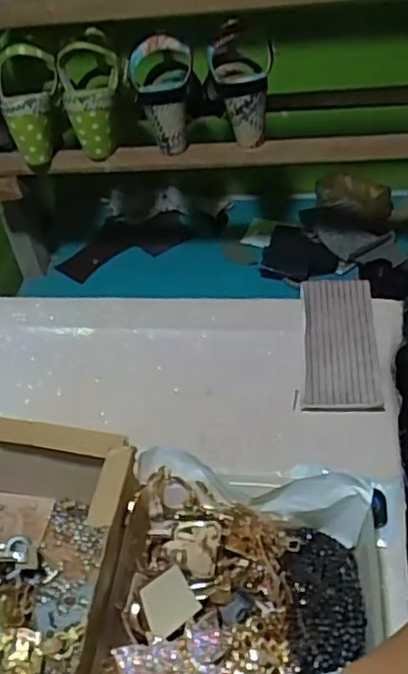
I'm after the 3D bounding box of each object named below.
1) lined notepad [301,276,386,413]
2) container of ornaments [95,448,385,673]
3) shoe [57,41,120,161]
[{"bbox_3d":[0.150,0.004,0.721,0.080,0.013,0.178,1,50,7],"label":"lined notepad"},{"bbox_3d":[0.033,0.201,0.505,0.206,0.072,0.200,0,44,8],"label":"container of ornaments"},{"bbox_3d":[-0.141,-0.308,0.846,0.078,0.128,0.082,-9,42,-1],"label":"shoe"}]

